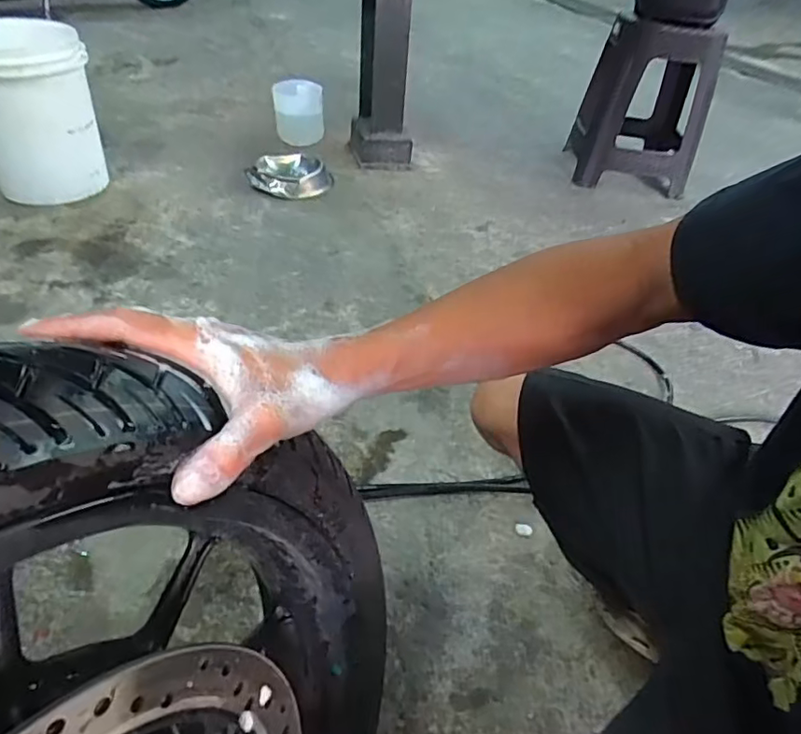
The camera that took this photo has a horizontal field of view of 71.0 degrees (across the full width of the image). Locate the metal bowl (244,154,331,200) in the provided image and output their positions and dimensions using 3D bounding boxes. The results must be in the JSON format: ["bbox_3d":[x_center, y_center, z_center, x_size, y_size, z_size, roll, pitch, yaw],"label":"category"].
[{"bbox_3d":[-0.313,-0.531,1.559,0.224,0.057,0.187,35,49,30],"label":"metal bowl"}]

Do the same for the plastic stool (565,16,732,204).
[{"bbox_3d":[0.723,-0.780,1.672,0.344,0.438,0.282,13,42,9],"label":"plastic stool"}]

